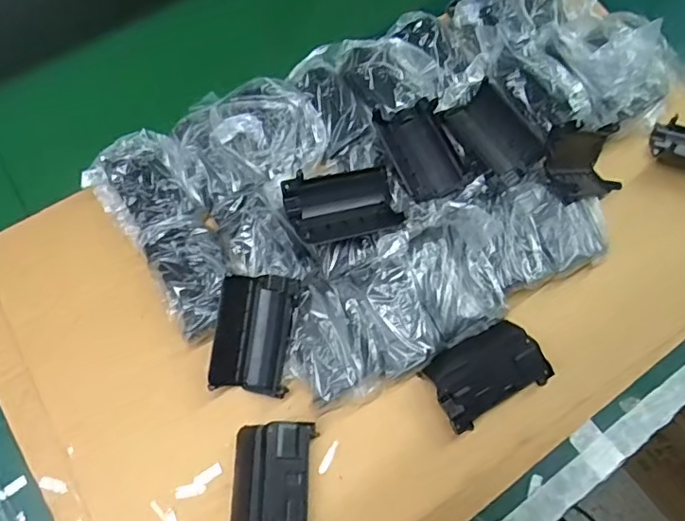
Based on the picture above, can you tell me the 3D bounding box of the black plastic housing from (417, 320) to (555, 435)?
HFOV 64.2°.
[{"bbox_3d":[0.088,0.068,0.336,0.071,0.021,0.045,-27,69,-12],"label":"black plastic housing"}]

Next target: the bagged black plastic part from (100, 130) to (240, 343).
[{"bbox_3d":[-0.135,-0.049,0.373,0.062,0.021,0.072,-26,68,-11],"label":"bagged black plastic part"}]

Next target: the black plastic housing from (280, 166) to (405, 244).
[{"bbox_3d":[0.000,-0.036,0.355,0.072,0.012,0.042,-12,99,-20],"label":"black plastic housing"}]

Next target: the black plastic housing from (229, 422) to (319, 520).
[{"bbox_3d":[-0.040,0.128,0.306,0.046,0.022,0.069,1,66,0],"label":"black plastic housing"}]

